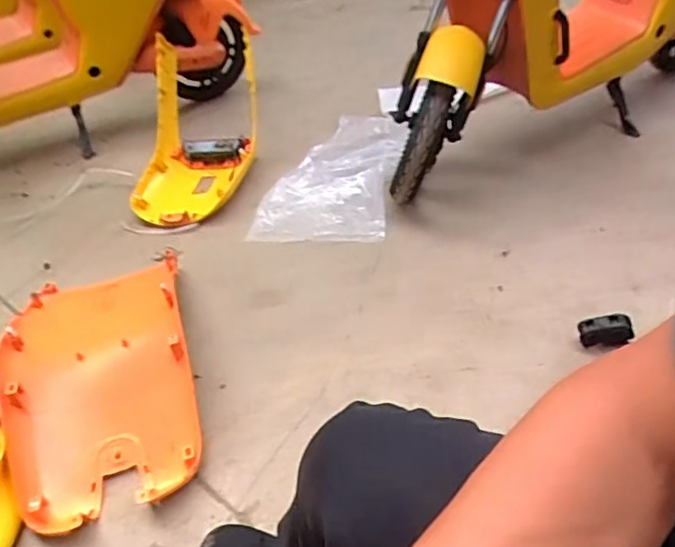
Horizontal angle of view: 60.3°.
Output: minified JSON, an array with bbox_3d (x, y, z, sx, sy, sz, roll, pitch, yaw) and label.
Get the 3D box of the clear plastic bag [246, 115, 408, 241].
[{"bbox_3d":[0.011,-0.318,1.695,0.345,0.043,0.771,2,37,13],"label":"clear plastic bag"}]

